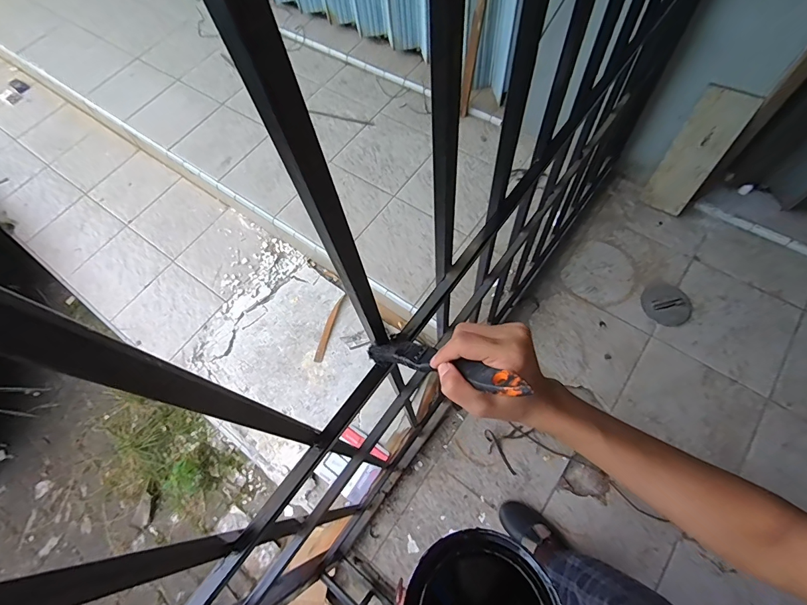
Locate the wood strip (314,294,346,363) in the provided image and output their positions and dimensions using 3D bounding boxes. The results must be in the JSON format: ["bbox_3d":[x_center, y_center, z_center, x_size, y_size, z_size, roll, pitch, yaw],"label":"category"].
[{"bbox_3d":[-0.238,0.080,1.259,0.028,0.020,0.227,13,67,9],"label":"wood strip"}]

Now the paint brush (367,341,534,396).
[{"bbox_3d":[0.027,0.052,0.335,0.168,0.012,0.029,7,58,51],"label":"paint brush"}]

